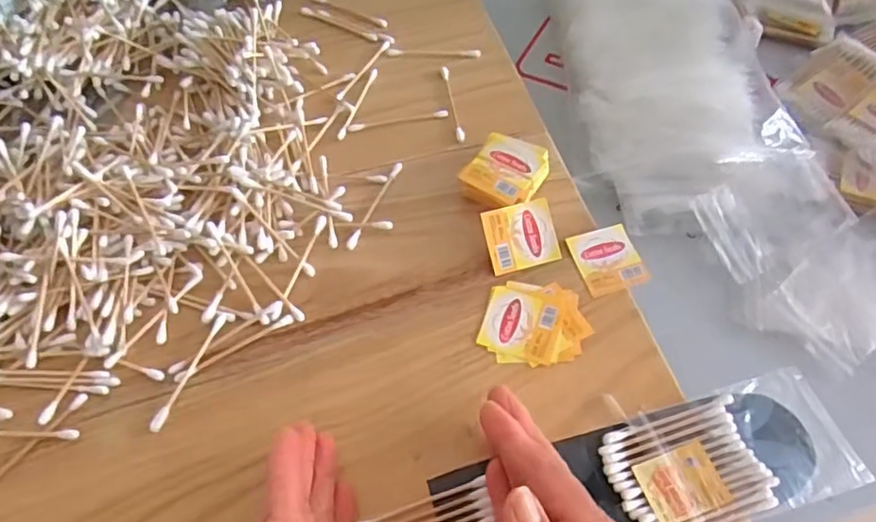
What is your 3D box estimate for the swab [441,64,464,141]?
[{"bbox_3d":[0.011,-0.115,0.453,0.006,0.006,0.073,-8,57,-5],"label":"swab"}]

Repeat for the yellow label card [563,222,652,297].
[{"bbox_3d":[0.105,-0.001,0.384,0.039,0.004,0.042,-16,61,-8],"label":"yellow label card"}]

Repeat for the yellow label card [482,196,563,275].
[{"bbox_3d":[0.051,-0.015,0.382,0.043,0.004,0.039,-14,90,-9],"label":"yellow label card"}]

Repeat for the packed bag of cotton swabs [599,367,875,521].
[{"bbox_3d":[0.147,0.099,0.319,0.120,0.010,0.063,-15,57,-9],"label":"packed bag of cotton swabs"}]

